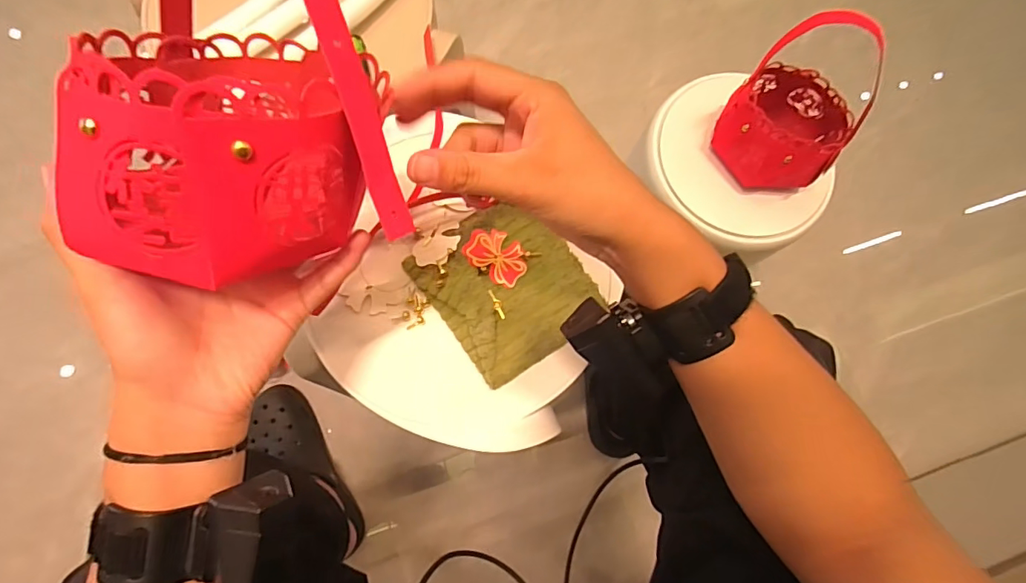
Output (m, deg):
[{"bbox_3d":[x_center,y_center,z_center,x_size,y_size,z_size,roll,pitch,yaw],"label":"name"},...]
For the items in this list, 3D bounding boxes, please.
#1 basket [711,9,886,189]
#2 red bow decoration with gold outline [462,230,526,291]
[{"bbox_3d":[0.291,-0.182,0.515,0.116,0.168,0.122,1,77,-3],"label":"basket"},{"bbox_3d":[-0.013,-0.029,0.408,0.052,0.008,0.036,39,78,6],"label":"red bow decoration with gold outline"}]

